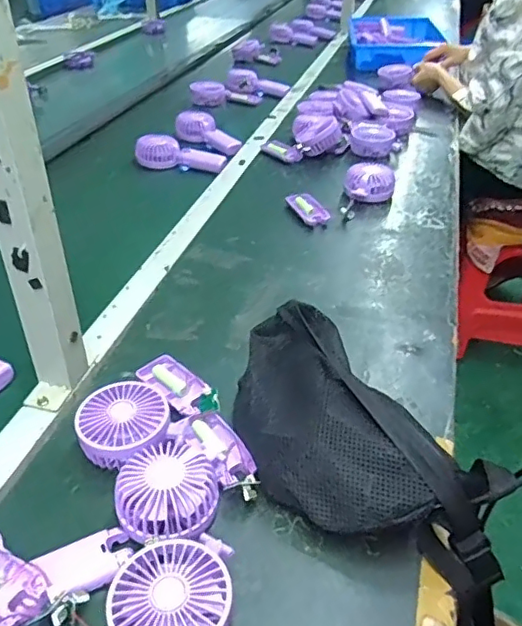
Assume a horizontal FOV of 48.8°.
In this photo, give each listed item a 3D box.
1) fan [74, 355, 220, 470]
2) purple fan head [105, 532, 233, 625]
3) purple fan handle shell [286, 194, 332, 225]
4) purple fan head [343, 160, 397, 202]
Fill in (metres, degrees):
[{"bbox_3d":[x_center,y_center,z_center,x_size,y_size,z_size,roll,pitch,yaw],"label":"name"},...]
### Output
[{"bbox_3d":[-0.117,0.094,0.582,0.105,0.041,0.147,25,43,31],"label":"fan"},{"bbox_3d":[-0.060,0.212,0.421,0.103,0.045,0.087,-24,41,-29],"label":"purple fan head"},{"bbox_3d":[0.076,-0.173,0.958,0.040,0.023,0.084,-18,39,-23],"label":"purple fan handle shell"},{"bbox_3d":[0.191,-0.224,1.003,0.091,0.055,0.085,4,36,6],"label":"purple fan head"}]

